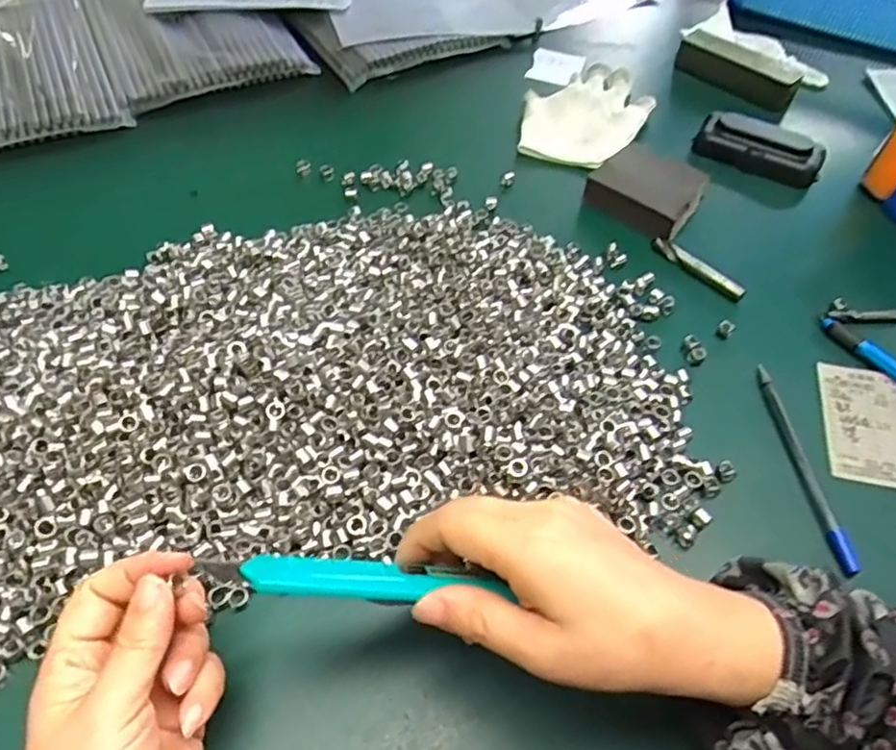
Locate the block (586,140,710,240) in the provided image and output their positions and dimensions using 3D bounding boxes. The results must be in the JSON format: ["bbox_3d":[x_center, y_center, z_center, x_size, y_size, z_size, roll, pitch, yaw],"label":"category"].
[{"bbox_3d":[0.161,-0.152,0.536,0.083,0.019,0.081,34,59,21],"label":"block"}]

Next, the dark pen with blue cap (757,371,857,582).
[{"bbox_3d":[0.216,0.052,0.403,0.012,0.013,0.141,-2,53,-4],"label":"dark pen with blue cap"}]

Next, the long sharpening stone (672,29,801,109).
[{"bbox_3d":[0.285,-0.306,0.659,0.121,0.030,0.028,38,60,23],"label":"long sharpening stone"}]

